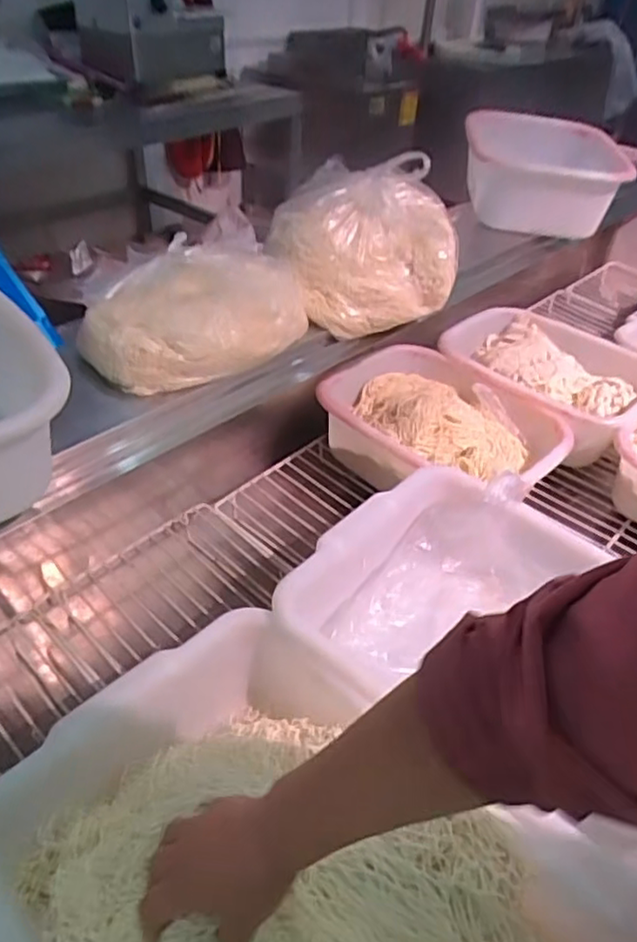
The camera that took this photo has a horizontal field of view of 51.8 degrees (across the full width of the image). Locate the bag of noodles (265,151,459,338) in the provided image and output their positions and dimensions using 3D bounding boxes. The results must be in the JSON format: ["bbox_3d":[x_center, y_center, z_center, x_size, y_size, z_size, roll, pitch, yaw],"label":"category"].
[{"bbox_3d":[0.066,-0.320,0.956,0.273,0.174,0.195,4,39,0],"label":"bag of noodles"}]

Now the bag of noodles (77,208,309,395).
[{"bbox_3d":[-0.141,-0.207,0.823,0.302,0.107,0.171,-23,46,-29],"label":"bag of noodles"}]

